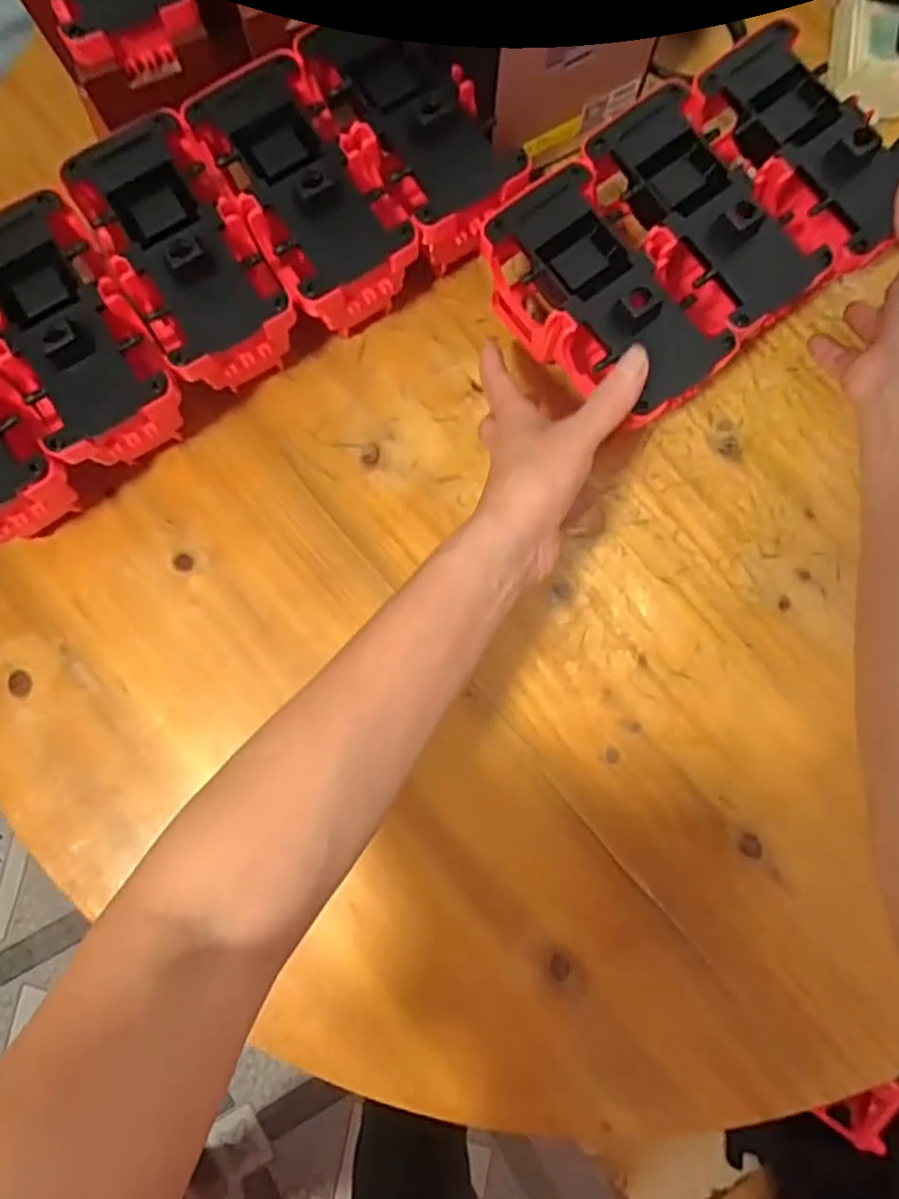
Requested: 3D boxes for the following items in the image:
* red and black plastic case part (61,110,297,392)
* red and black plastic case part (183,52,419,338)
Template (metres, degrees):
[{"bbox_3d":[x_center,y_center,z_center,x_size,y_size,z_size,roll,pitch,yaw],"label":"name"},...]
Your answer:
[{"bbox_3d":[-0.163,-0.207,0.449,0.088,0.097,0.162,-31,84,-6],"label":"red and black plastic case part"},{"bbox_3d":[-0.088,-0.251,0.430,0.076,0.057,0.152,-31,84,-6],"label":"red and black plastic case part"}]

